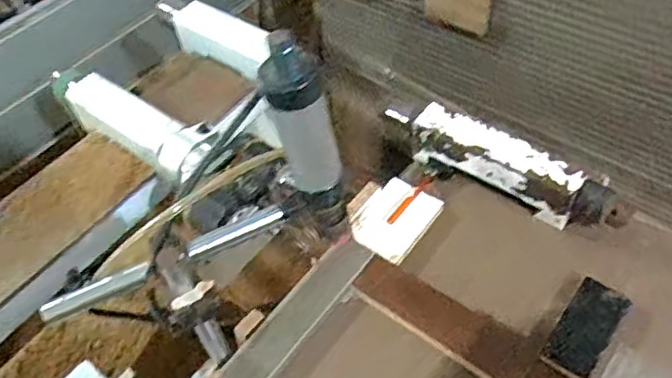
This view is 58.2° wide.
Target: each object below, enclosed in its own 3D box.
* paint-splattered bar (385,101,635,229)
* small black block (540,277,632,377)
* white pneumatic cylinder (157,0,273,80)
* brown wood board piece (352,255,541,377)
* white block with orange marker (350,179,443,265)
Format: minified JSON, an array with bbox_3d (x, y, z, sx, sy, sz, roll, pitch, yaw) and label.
[{"bbox_3d":[0.199,-0.023,0.695,0.265,0.065,0.051,29,59,25],"label":"paint-splattered bar"},{"bbox_3d":[0.244,0.135,0.590,0.048,0.020,0.100,30,59,26],"label":"small black block"},{"bbox_3d":[-0.201,-0.252,0.976,0.220,0.064,0.069,27,57,7],"label":"white pneumatic cylinder"},{"bbox_3d":[0.108,0.130,0.614,0.190,0.007,0.058,30,59,26],"label":"brown wood board piece"},{"bbox_3d":[0.067,0.033,0.691,0.069,0.022,0.098,29,59,25],"label":"white block with orange marker"}]

